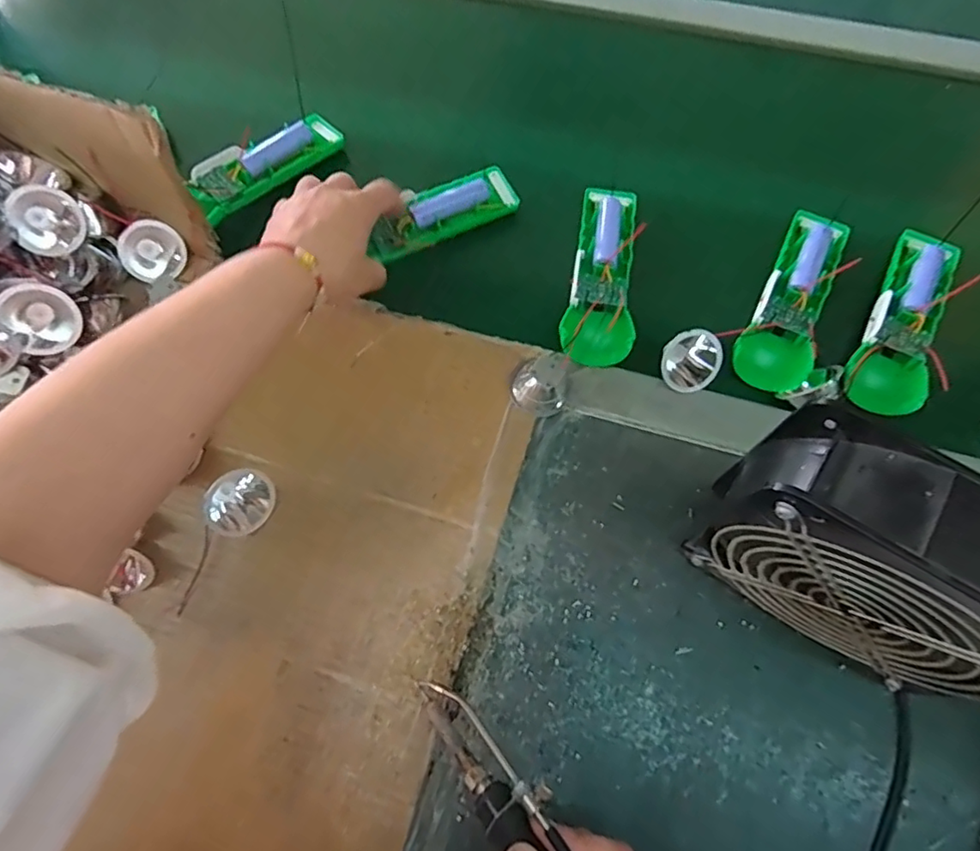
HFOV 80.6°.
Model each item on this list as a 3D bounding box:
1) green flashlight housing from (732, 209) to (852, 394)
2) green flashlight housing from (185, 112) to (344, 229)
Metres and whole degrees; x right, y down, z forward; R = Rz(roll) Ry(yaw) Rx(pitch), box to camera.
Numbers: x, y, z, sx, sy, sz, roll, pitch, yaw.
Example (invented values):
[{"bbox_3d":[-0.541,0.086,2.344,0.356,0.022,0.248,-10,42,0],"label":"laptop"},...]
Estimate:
[{"bbox_3d":[0.230,-0.095,0.433,0.055,0.031,0.155,27,71,13],"label":"green flashlight housing"},{"bbox_3d":[-0.199,-0.233,0.508,0.140,0.027,0.047,-42,72,-14],"label":"green flashlight housing"}]

